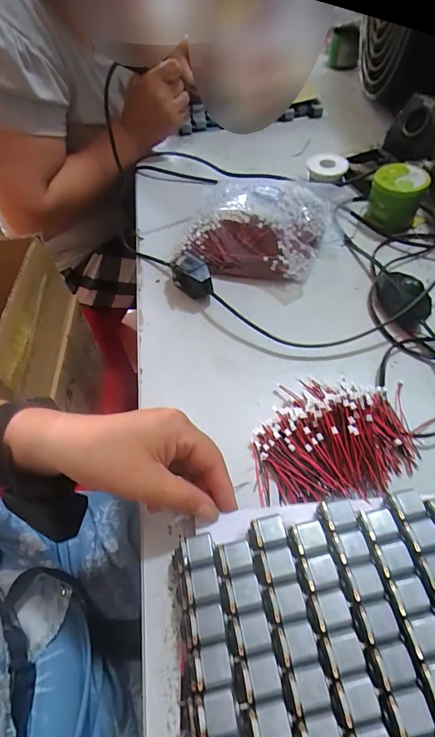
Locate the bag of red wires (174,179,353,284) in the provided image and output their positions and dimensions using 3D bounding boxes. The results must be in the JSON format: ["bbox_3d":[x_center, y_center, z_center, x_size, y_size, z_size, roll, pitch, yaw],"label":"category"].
[{"bbox_3d":[0.055,-0.168,0.431,0.182,0.055,0.141,6,57,8],"label":"bag of red wires"}]

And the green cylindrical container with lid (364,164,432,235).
[{"bbox_3d":[0.209,-0.202,0.442,0.058,0.053,0.060,20,60,16],"label":"green cylindrical container with lid"}]

